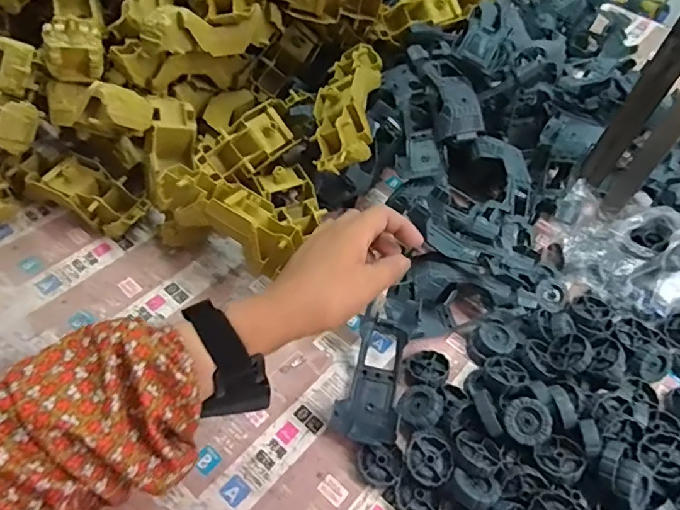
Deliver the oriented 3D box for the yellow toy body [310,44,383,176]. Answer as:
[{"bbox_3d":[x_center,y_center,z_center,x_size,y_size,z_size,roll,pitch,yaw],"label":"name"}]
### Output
[{"bbox_3d":[0.007,-0.169,0.573,0.070,0.049,0.173,9,54,0],"label":"yellow toy body"}]

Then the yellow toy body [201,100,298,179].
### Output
[{"bbox_3d":[-0.100,-0.121,0.554,0.101,0.037,0.053,-39,66,-25],"label":"yellow toy body"}]

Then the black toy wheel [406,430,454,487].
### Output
[{"bbox_3d":[0.074,0.171,0.424,0.039,0.012,0.039,3,54,-4],"label":"black toy wheel"}]

